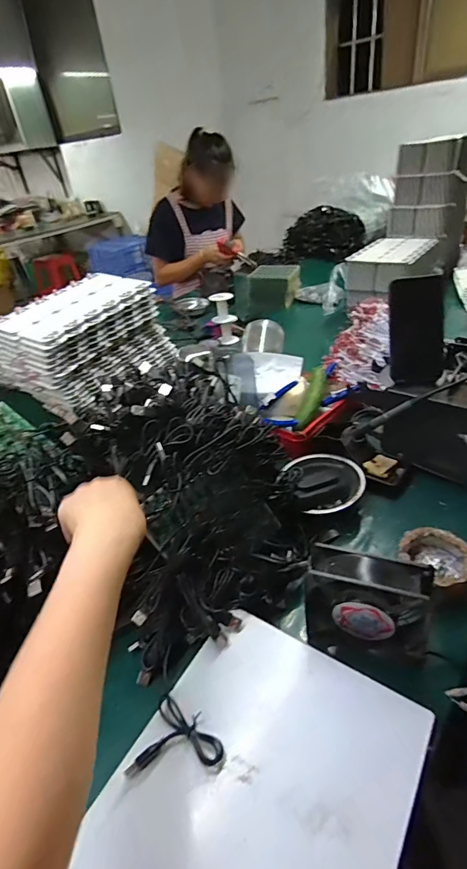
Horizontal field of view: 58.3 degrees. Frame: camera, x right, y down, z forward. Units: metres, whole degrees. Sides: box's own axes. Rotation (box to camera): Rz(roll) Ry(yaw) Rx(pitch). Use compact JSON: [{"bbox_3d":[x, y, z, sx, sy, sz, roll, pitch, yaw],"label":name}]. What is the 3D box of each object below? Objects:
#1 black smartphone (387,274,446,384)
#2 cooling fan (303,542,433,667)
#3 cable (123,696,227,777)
[{"bbox_3d":[0.269,-0.151,0.615,0.072,0.149,0.010,-4,17,21],"label":"black smartphone"},{"bbox_3d":[0.140,0.177,0.437,0.120,0.117,0.044,6,37,18],"label":"cooling fan"},{"bbox_3d":[-0.046,0.274,0.369,0.072,0.010,0.065,7,38,19],"label":"cable"}]

